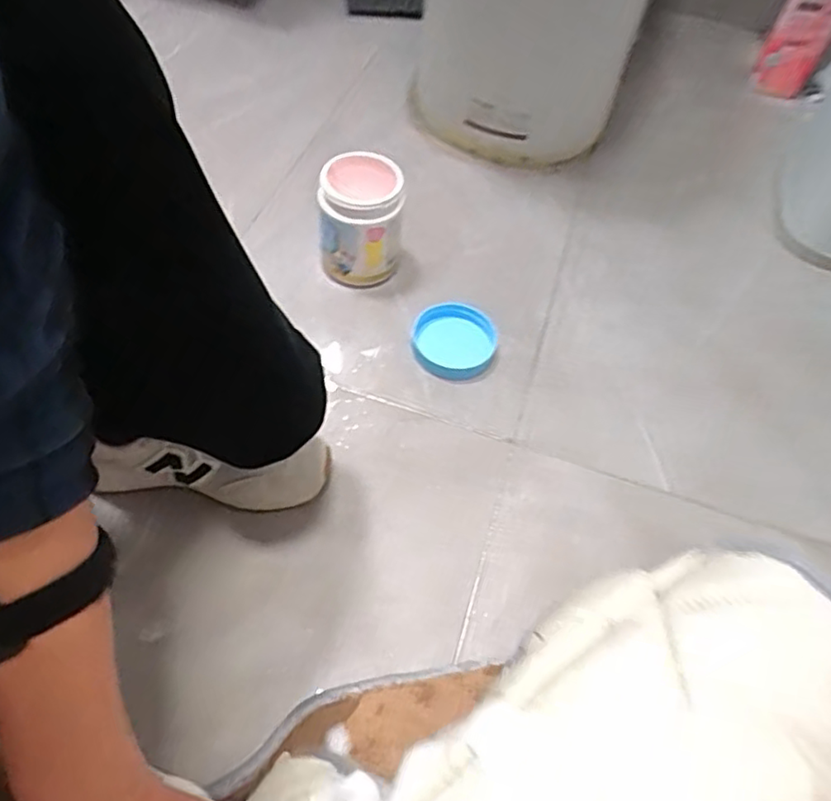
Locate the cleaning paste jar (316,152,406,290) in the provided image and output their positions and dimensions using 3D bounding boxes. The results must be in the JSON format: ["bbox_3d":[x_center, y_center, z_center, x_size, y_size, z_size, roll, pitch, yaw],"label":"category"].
[{"bbox_3d":[-0.061,-0.199,0.706,0.089,0.124,0.083,2,55,-3],"label":"cleaning paste jar"}]

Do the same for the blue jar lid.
[{"bbox_3d":[0.043,-0.065,0.701,0.091,0.028,0.091,2,55,-3],"label":"blue jar lid"}]

